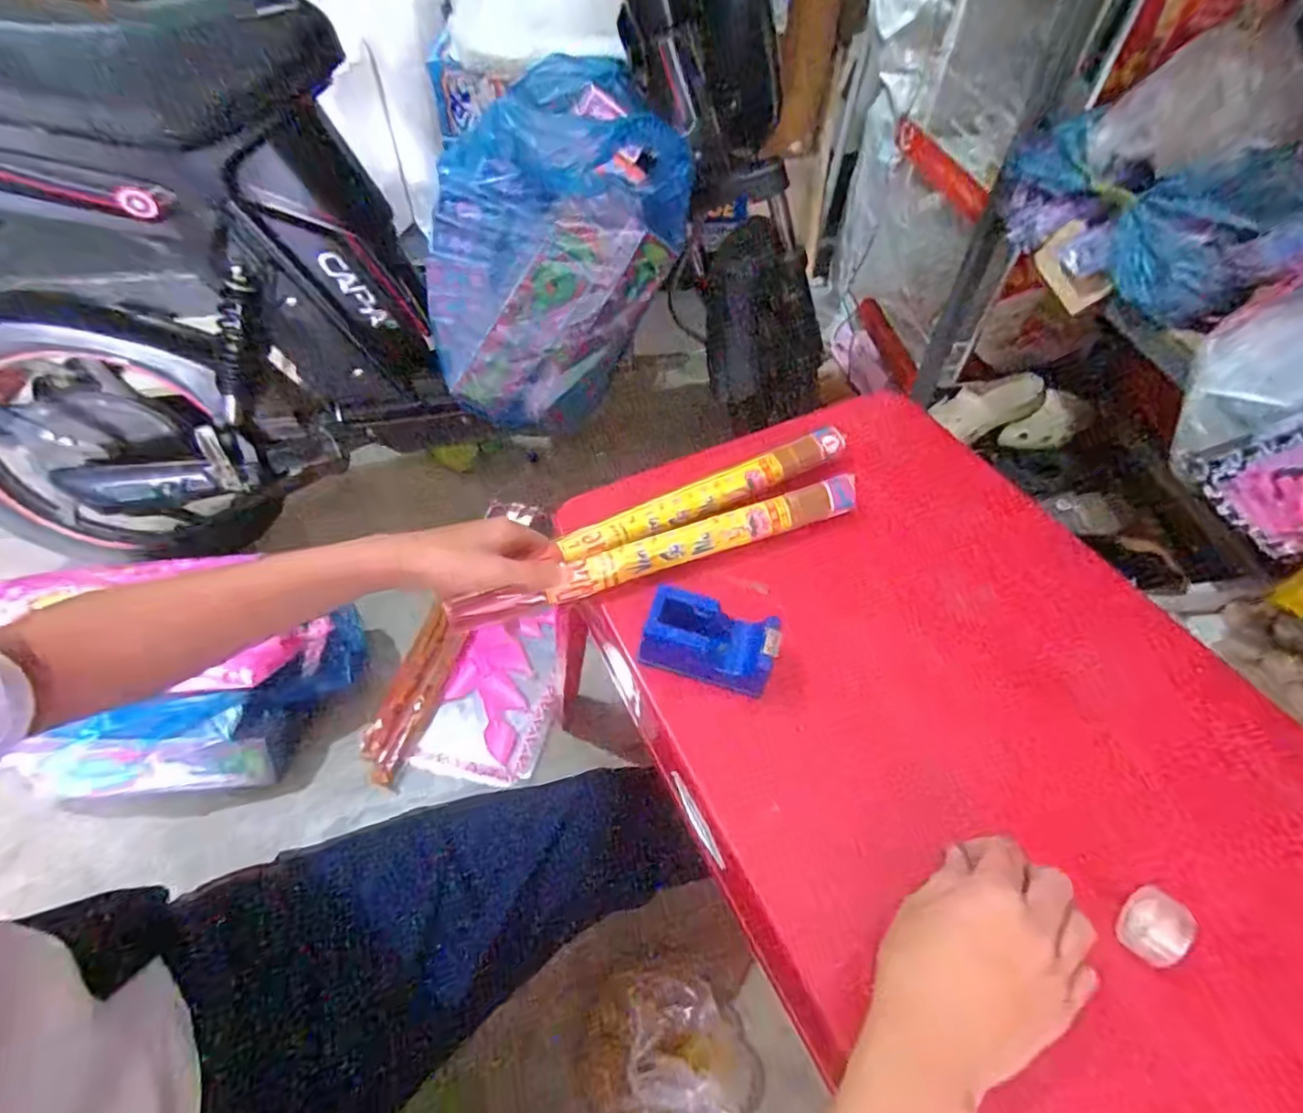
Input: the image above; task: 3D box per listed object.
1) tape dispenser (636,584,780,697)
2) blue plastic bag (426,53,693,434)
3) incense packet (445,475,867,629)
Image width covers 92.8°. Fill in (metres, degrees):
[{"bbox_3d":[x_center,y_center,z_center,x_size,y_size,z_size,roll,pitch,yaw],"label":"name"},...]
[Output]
[{"bbox_3d":[0.045,0.066,0.486,0.099,0.046,0.056,12,53,7],"label":"tape dispenser"},{"bbox_3d":[-0.131,-0.401,0.871,0.352,0.426,0.143,-20,56,-17],"label":"blue plastic bag"},{"bbox_3d":[0.016,-0.002,0.543,0.375,0.038,0.025,-18,55,-14],"label":"incense packet"}]

